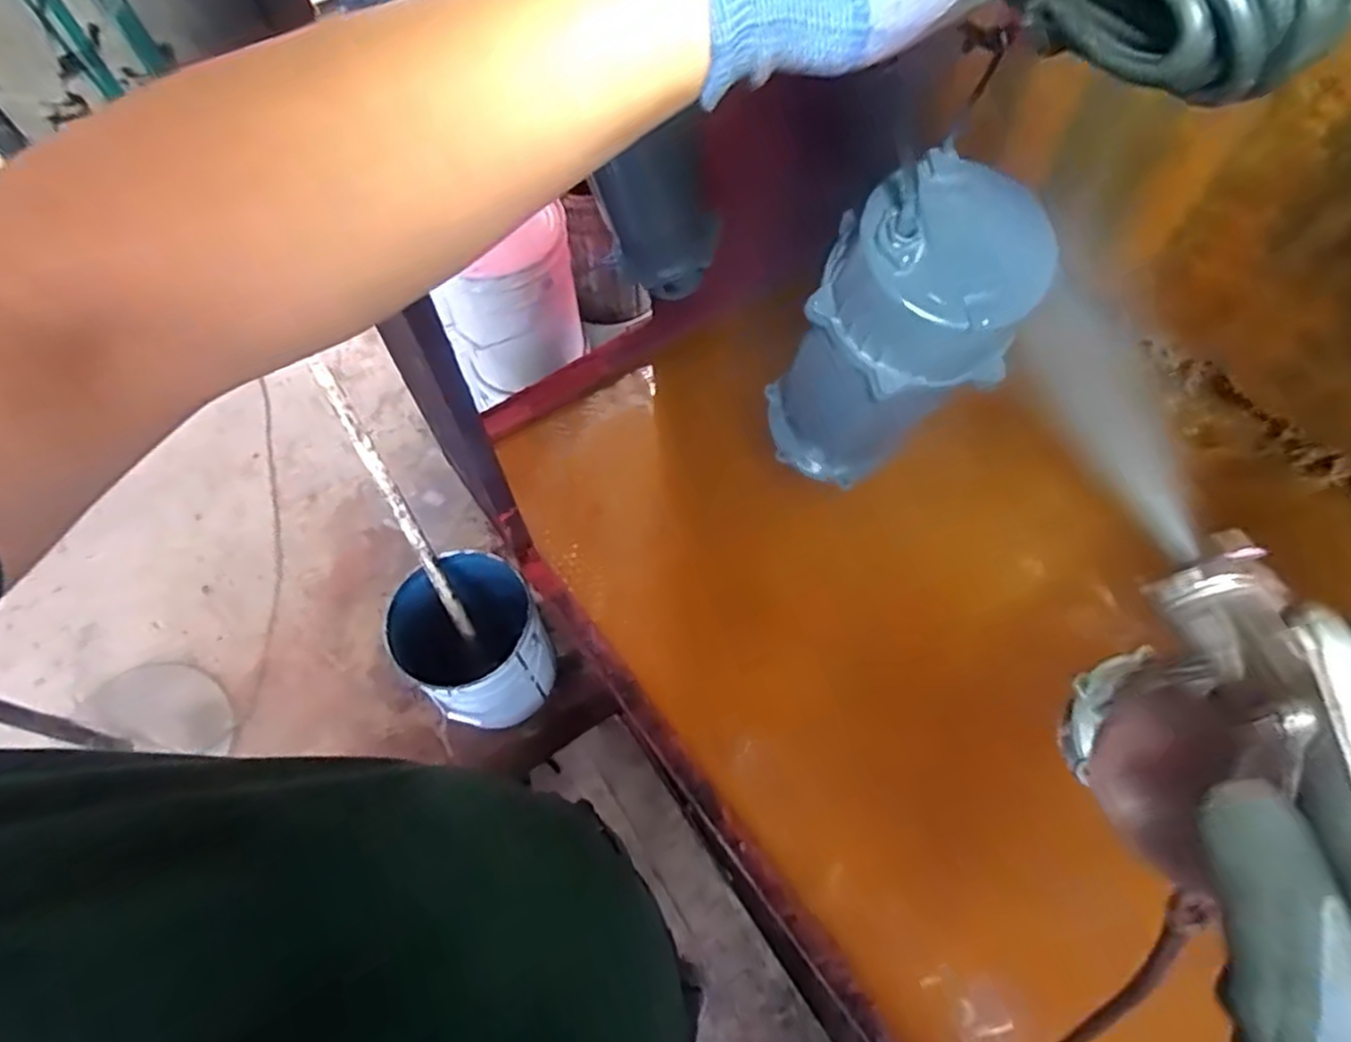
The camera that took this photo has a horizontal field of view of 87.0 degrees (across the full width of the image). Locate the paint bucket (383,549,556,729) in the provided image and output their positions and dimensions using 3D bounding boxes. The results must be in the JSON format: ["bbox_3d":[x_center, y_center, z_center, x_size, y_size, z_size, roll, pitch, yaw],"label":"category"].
[{"bbox_3d":[-0.438,0.284,1.575,0.285,0.351,0.300,-1,54,1],"label":"paint bucket"}]

